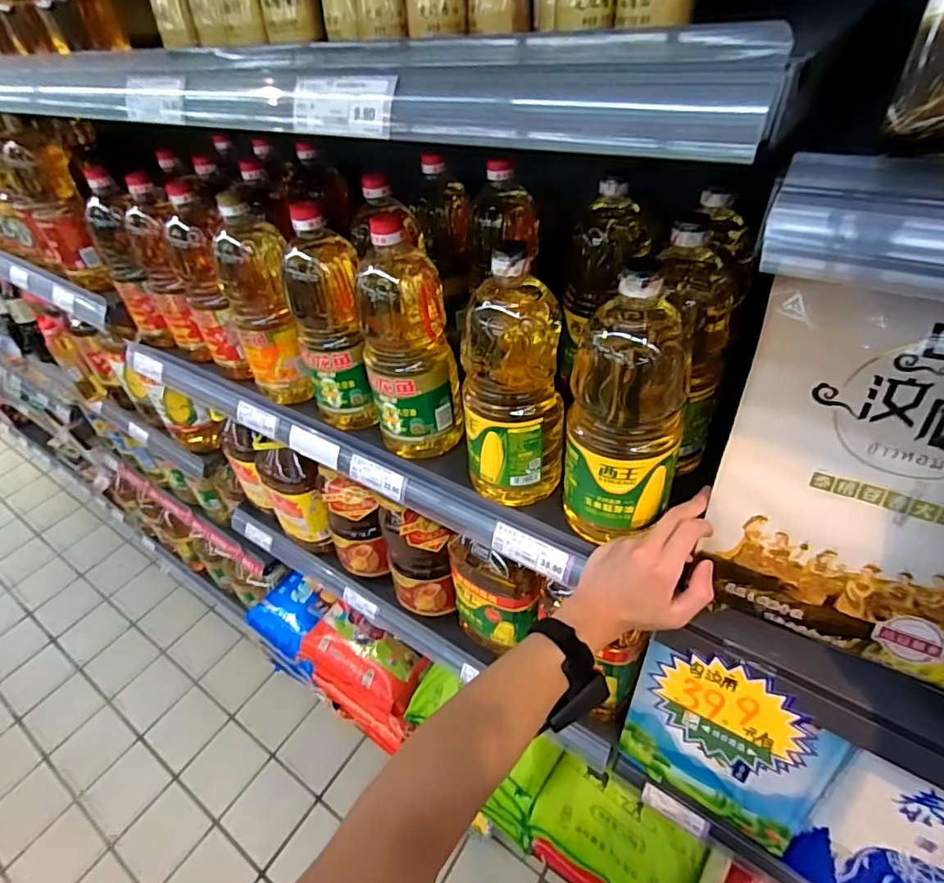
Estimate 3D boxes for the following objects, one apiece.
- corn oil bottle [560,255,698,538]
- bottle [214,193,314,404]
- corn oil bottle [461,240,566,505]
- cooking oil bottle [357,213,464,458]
[{"bbox_3d":[0.148,-0.023,0.506,0.106,0.269,0.105,8,44,15],"label":"corn oil bottle"},{"bbox_3d":[-0.284,-0.177,0.744,0.097,0.280,0.093,-19,44,-14],"label":"bottle"},{"bbox_3d":[0.041,-0.056,0.563,0.105,0.294,0.089,-2,42,4],"label":"corn oil bottle"},{"bbox_3d":[-0.079,-0.099,0.646,0.098,0.305,0.101,-10,42,-4],"label":"cooking oil bottle"}]

